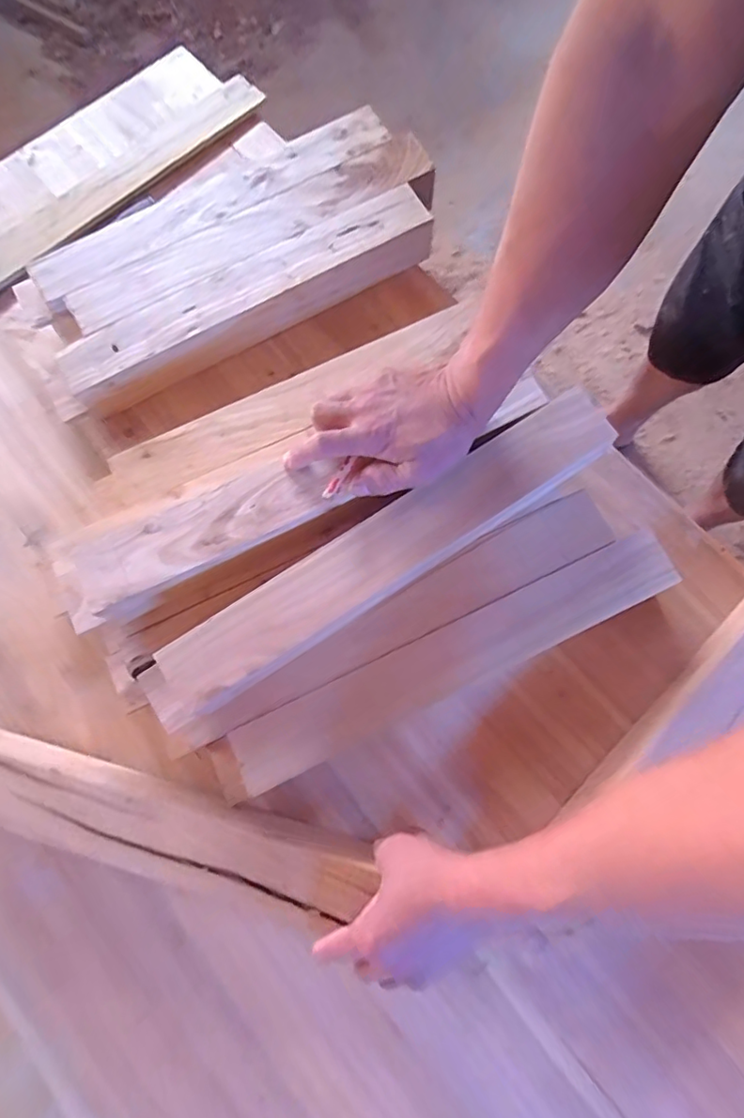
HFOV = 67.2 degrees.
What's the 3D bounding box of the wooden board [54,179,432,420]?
[{"bbox_3d":[-0.134,-0.290,0.627,0.420,0.055,0.062,-28,78,-5],"label":"wooden board"}]

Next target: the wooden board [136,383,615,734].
[{"bbox_3d":[0.011,0.000,0.484,0.455,0.040,0.070,-33,80,-7],"label":"wooden board"}]

